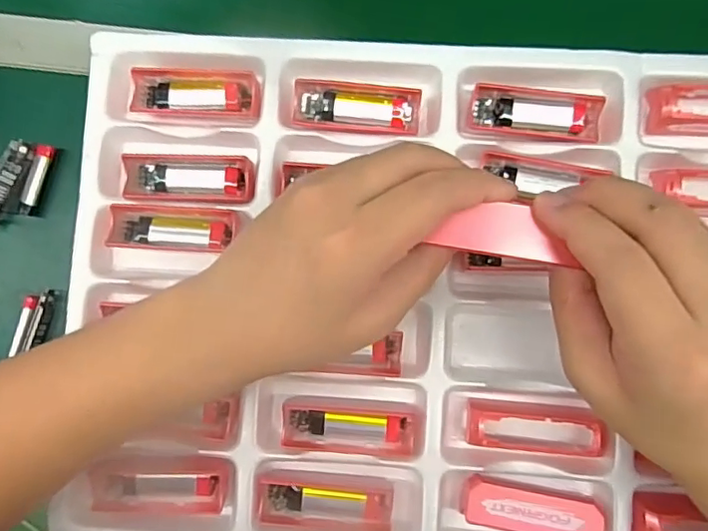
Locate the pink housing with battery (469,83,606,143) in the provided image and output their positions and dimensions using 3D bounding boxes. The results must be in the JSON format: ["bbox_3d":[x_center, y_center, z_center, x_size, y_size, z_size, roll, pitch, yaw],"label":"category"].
[{"bbox_3d":[0.114,-0.096,0.355,0.077,0.016,0.027,9,86,2],"label":"pink housing with battery"}]

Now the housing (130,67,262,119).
[{"bbox_3d":[-0.100,-0.110,0.359,0.082,0.011,0.029,5,86,2],"label":"housing"}]

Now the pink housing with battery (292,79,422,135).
[{"bbox_3d":[0.002,-0.100,0.355,0.078,0.013,0.028,4,86,2],"label":"pink housing with battery"}]

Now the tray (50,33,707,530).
[{"bbox_3d":[0.057,0.022,0.352,0.452,0.032,0.320,2,86,1],"label":"tray"}]

